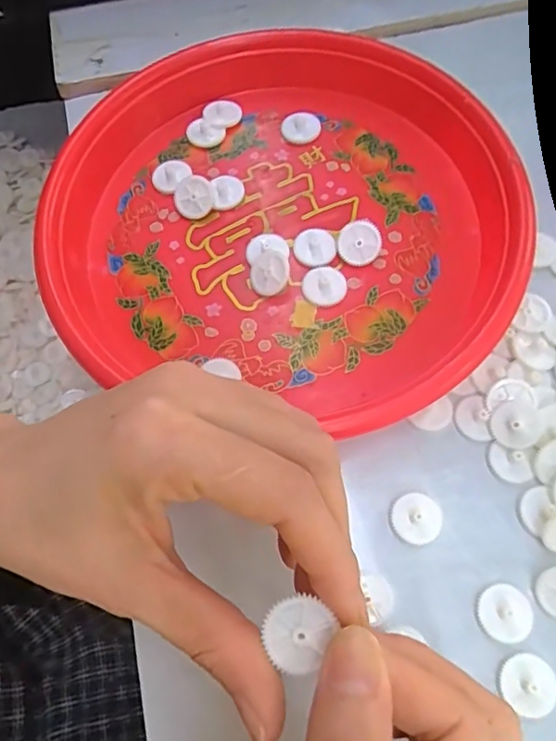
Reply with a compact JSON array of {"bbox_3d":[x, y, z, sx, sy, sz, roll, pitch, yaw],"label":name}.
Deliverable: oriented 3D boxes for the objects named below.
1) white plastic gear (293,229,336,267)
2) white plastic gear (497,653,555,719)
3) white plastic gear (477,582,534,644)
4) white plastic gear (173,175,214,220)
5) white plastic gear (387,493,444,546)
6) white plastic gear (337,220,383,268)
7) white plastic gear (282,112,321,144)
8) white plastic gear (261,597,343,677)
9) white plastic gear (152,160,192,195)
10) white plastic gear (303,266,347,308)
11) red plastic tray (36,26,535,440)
[{"bbox_3d":[0.019,-0.064,0.280,0.021,0.006,0.021,-1,68,2],"label":"white plastic gear"},{"bbox_3d":[0.097,0.121,0.209,0.021,0.005,0.021,-1,68,2],"label":"white plastic gear"},{"bbox_3d":[0.092,0.098,0.219,0.021,0.005,0.021,0,69,0],"label":"white plastic gear"},{"bbox_3d":[-0.046,-0.093,0.294,0.021,0.007,0.022,-11,96,11],"label":"white plastic gear"},{"bbox_3d":[0.060,0.064,0.235,0.023,0.005,0.021,-22,69,-6],"label":"white plastic gear"},{"bbox_3d":[0.041,-0.064,0.276,0.022,0.004,0.023,0,104,0],"label":"white plastic gear"},{"bbox_3d":[0.013,-0.140,0.311,0.022,0.004,0.019,1,68,3],"label":"white plastic gear"},{"bbox_3d":[0.005,0.074,0.153,0.019,0.006,0.019,0,69,0],"label":"white plastic gear"},{"bbox_3d":[-0.060,-0.109,0.304,0.020,0.005,0.022,-1,68,2],"label":"white plastic gear"},{"bbox_3d":[0.023,-0.043,0.273,0.021,0.005,0.021,-1,68,2],"label":"white plastic gear"},{"bbox_3d":[0.006,-0.084,0.278,0.228,0.027,0.214,12,69,8],"label":"red plastic tray"}]

